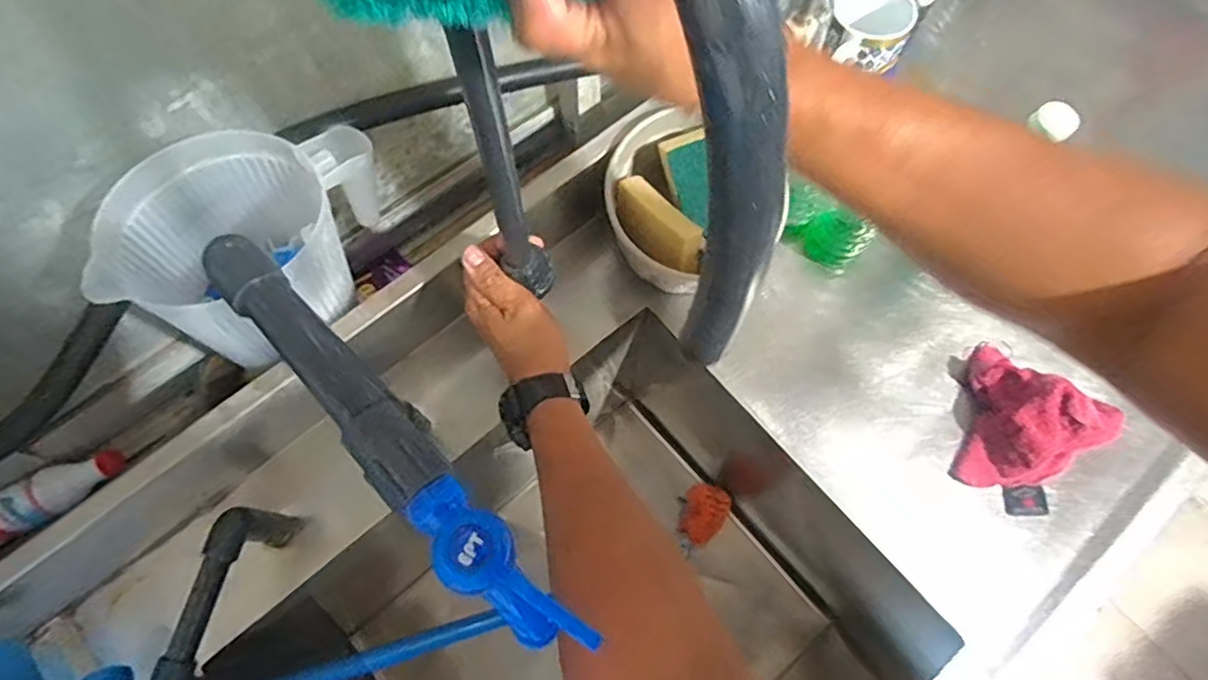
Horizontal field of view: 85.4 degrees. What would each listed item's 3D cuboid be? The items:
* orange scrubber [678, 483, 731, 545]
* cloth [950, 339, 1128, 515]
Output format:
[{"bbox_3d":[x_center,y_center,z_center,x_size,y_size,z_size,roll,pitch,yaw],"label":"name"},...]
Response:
[{"bbox_3d":[0.143,0.248,0.930,0.062,0.061,0.083,19,69,7],"label":"orange scrubber"},{"bbox_3d":[0.387,0.085,0.612,0.124,0.064,0.113,38,72,13],"label":"cloth"}]

